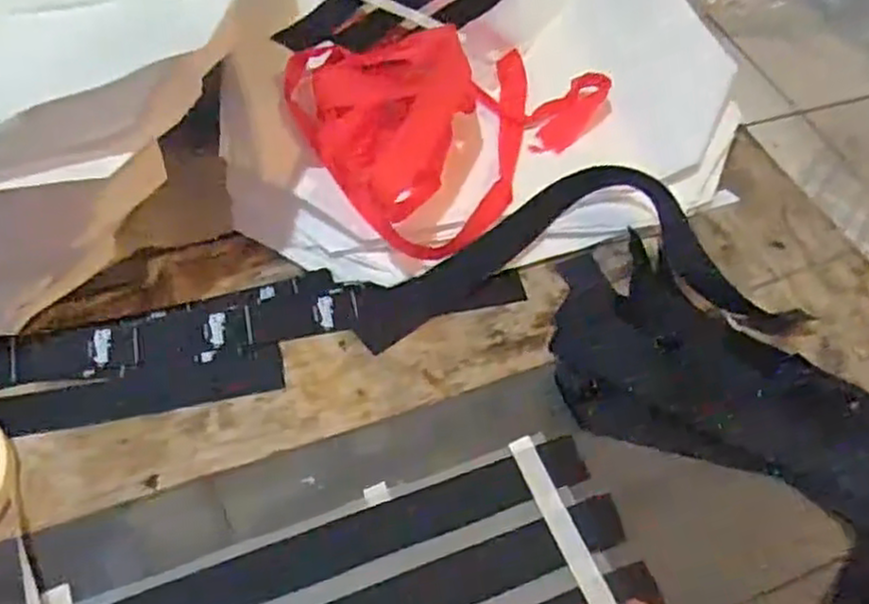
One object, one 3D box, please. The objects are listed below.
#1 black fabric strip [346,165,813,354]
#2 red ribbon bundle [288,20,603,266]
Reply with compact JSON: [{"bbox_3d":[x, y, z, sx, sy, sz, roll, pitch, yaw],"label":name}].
[{"bbox_3d":[0.083,-0.030,0.453,0.262,0.024,0.107,-3,71,-1],"label":"black fabric strip"},{"bbox_3d":[-0.001,-0.137,0.484,0.163,0.063,0.184,36,58,21],"label":"red ribbon bundle"}]

